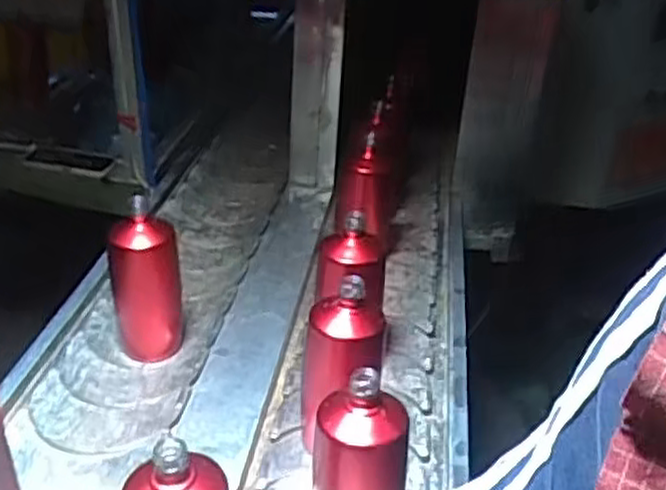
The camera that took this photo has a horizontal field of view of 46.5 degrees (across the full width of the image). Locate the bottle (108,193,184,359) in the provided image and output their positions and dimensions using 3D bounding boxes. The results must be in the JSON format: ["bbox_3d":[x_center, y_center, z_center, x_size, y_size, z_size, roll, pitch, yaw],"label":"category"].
[{"bbox_3d":[-0.234,0.044,0.967,0.083,0.214,0.073,-6,28,-14],"label":"bottle"}]

